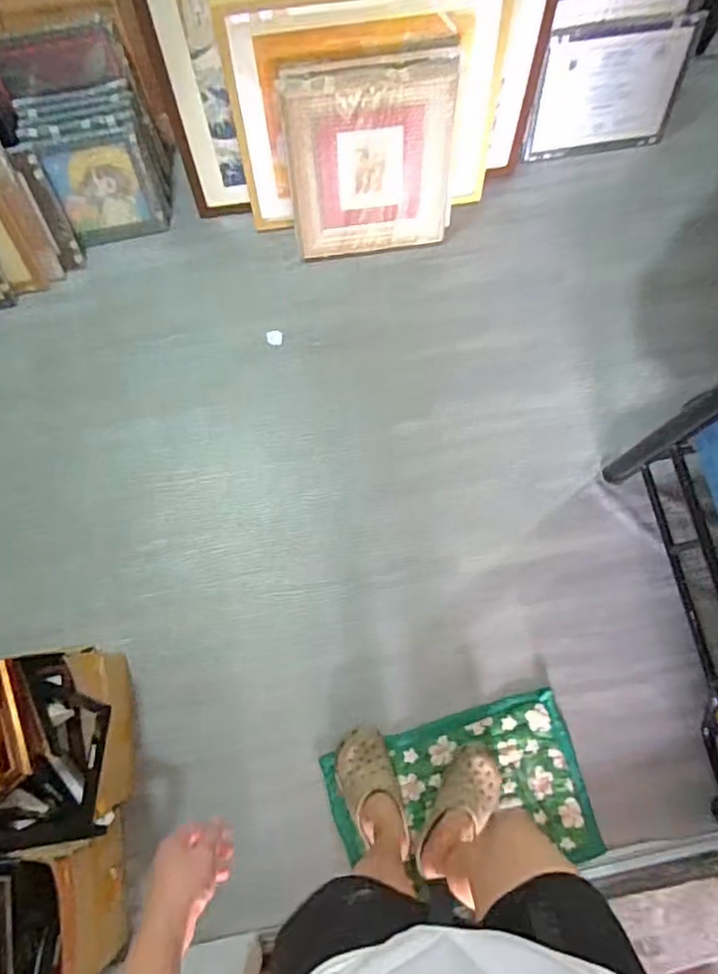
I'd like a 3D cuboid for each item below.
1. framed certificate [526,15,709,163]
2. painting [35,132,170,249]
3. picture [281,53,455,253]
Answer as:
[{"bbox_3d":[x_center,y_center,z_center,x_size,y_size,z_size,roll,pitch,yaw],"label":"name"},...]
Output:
[{"bbox_3d":[0.624,-0.977,1.568,0.372,0.282,0.019,-8,50,-1],"label":"framed certificate"},{"bbox_3d":[-0.597,-0.702,1.506,0.217,0.236,0.023,-21,43,-9],"label":"painting"},{"bbox_3d":[0.033,-0.716,1.422,0.376,0.401,0.052,-12,55,-5],"label":"picture"}]

